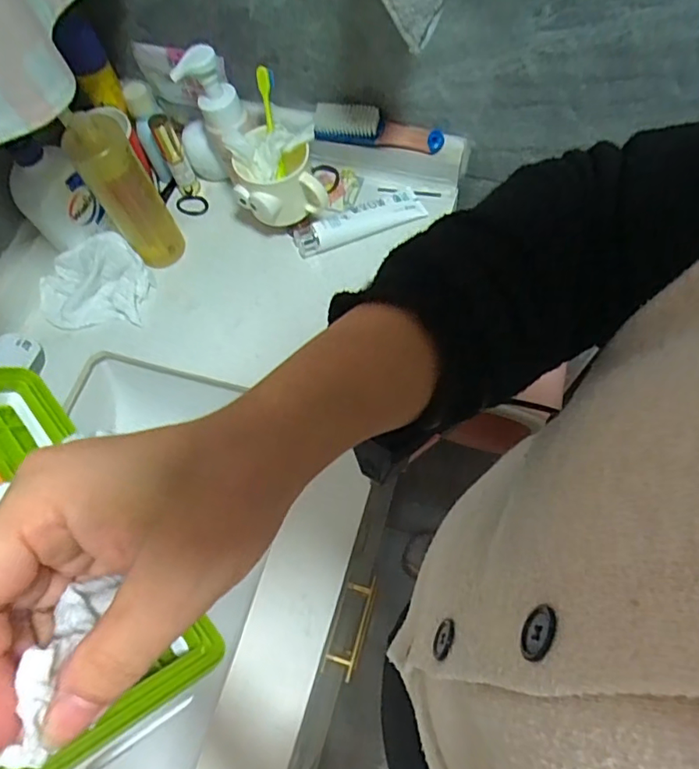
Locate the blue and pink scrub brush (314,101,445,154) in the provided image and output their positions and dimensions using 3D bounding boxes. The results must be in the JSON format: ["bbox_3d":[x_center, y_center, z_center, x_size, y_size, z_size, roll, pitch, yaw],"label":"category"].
[{"bbox_3d":[0.036,-0.320,0.680,0.163,0.033,0.032,11,68,7],"label":"blue and pink scrub brush"}]

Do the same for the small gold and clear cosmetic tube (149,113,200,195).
[{"bbox_3d":[-0.226,-0.294,0.709,0.027,0.115,0.024,-26,68,-8],"label":"small gold and clear cosmetic tube"}]

